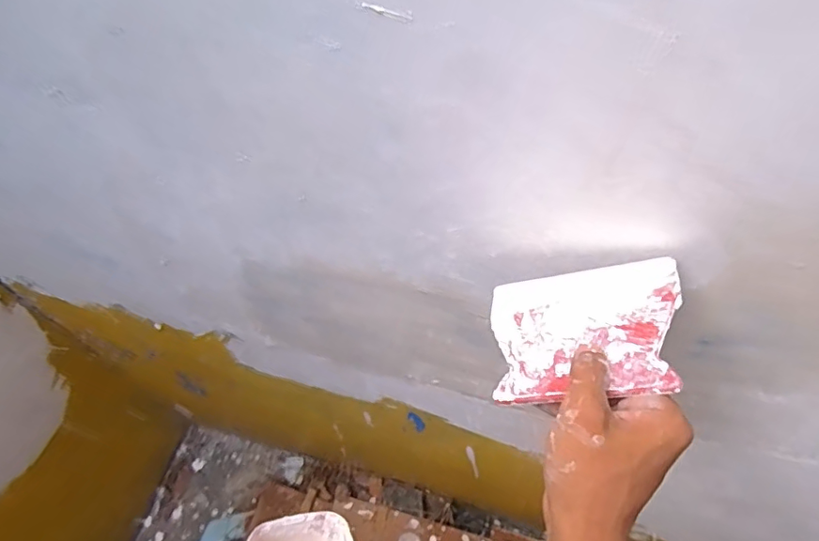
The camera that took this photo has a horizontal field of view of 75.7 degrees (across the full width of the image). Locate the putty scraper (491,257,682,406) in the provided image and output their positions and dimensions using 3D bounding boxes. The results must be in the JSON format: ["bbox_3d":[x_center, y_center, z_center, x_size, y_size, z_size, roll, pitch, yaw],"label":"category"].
[{"bbox_3d":[0.112,0.038,0.344,0.120,0.004,0.102,-11,41,25],"label":"putty scraper"}]

